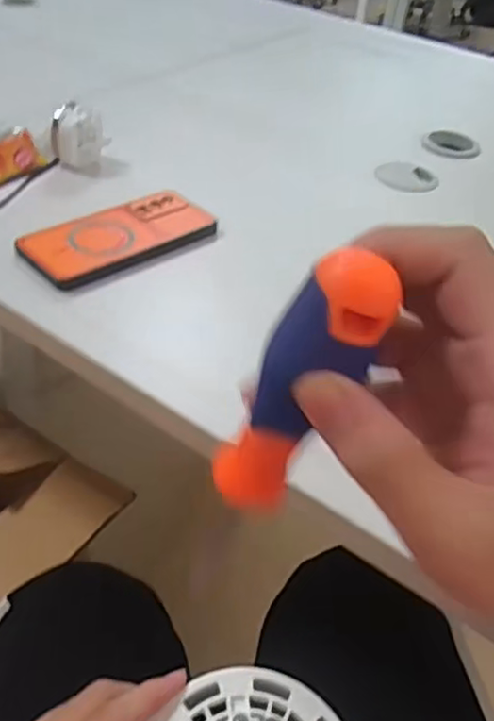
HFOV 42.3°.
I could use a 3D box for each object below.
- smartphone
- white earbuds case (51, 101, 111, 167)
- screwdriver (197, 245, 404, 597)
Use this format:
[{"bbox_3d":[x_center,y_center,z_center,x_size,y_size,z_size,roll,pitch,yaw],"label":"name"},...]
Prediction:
[{"bbox_3d":[-0.109,-0.108,0.550,0.163,0.014,0.077,-27,51,-32],"label":"smartphone"},{"bbox_3d":[-0.166,-0.224,0.637,0.054,0.052,0.030,-7,43,-14],"label":"white earbuds case"},{"bbox_3d":[0.010,0.030,0.223,0.026,0.148,0.020,8,39,-19],"label":"screwdriver"}]

